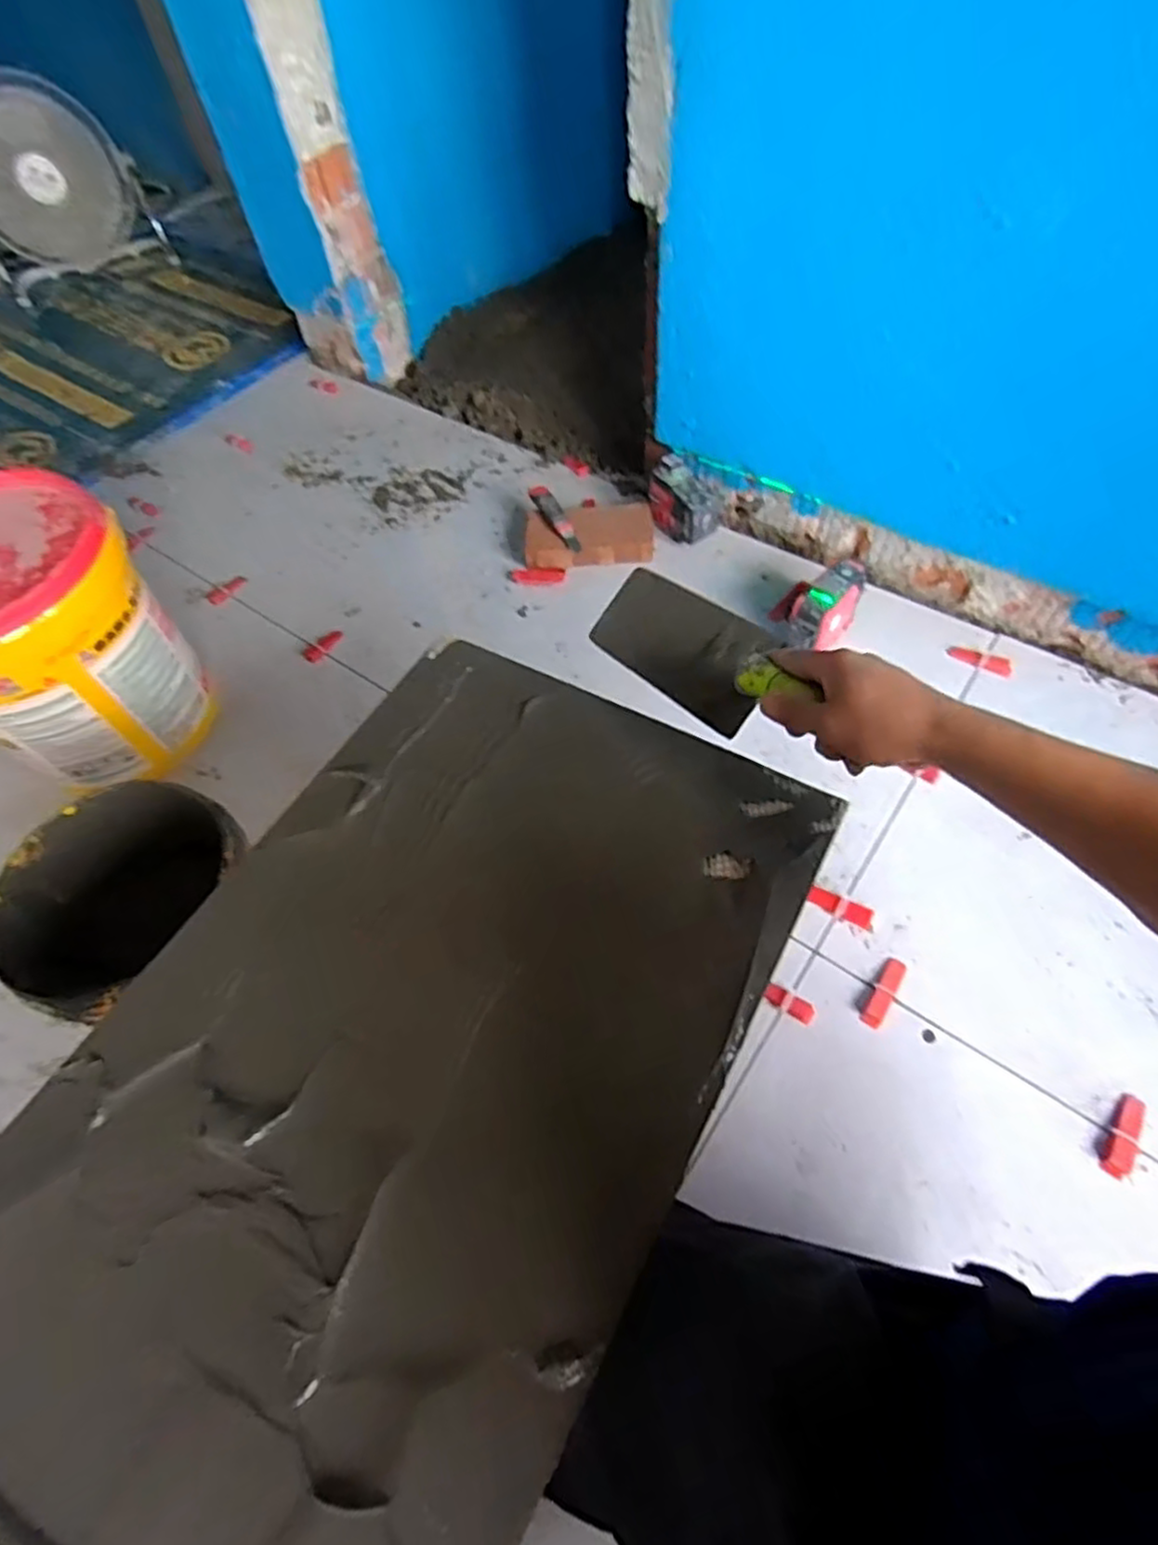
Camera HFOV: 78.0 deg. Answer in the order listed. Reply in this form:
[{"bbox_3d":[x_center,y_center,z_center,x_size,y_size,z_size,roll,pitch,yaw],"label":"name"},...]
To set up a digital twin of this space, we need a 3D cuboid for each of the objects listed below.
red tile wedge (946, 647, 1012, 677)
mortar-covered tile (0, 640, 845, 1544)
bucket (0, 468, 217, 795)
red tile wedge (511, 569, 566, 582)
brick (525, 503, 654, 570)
[{"bbox_3d":[0.608,-0.170,1.086,0.090,0.013,0.032,22,62,17],"label":"red tile wedge"},{"bbox_3d":[-0.115,0.180,0.503,0.405,0.022,0.618,24,63,18],"label":"mortar-covered tile"},{"bbox_3d":[-0.732,-0.177,1.002,0.318,0.334,0.288,35,66,23],"label":"bucket"},{"bbox_3d":[-0.071,-0.342,1.245,0.094,0.009,0.028,3,58,6],"label":"red tile wedge"},{"bbox_3d":[0.017,-0.417,1.261,0.225,0.067,0.111,-5,58,1],"label":"brick"}]

